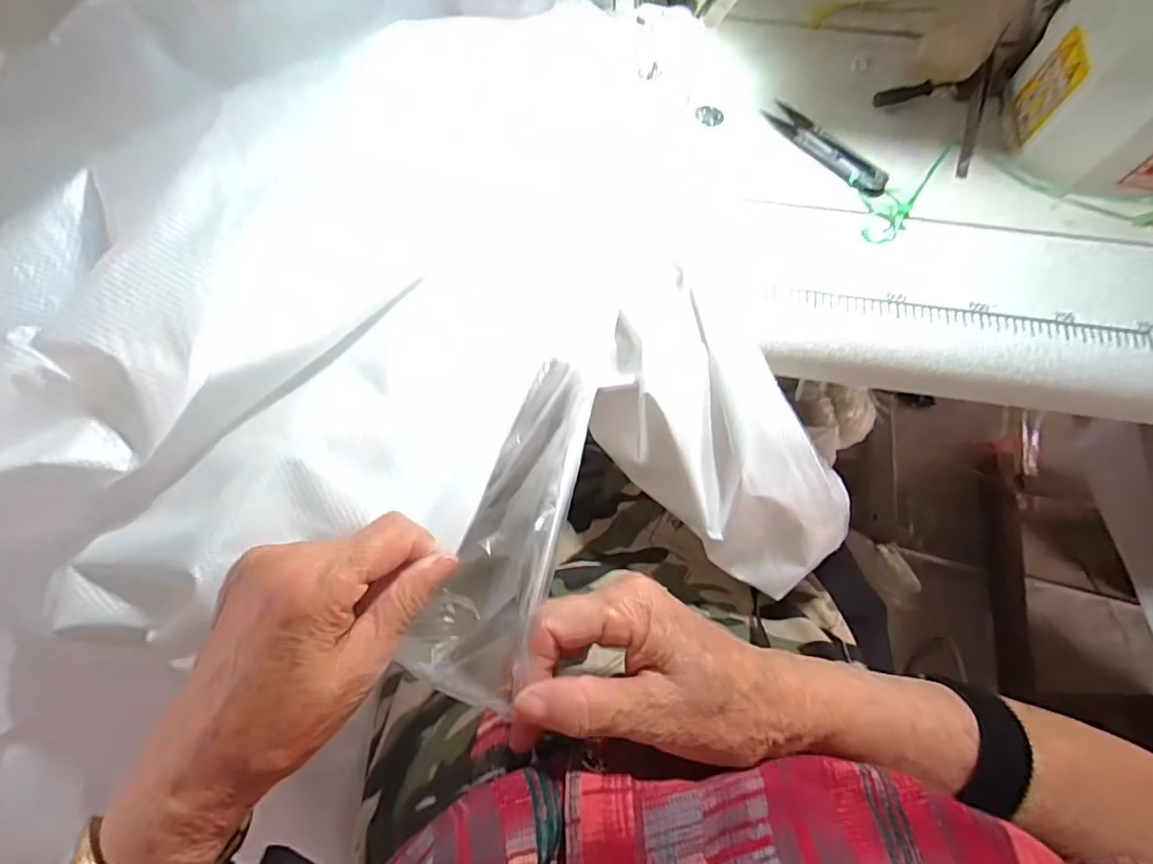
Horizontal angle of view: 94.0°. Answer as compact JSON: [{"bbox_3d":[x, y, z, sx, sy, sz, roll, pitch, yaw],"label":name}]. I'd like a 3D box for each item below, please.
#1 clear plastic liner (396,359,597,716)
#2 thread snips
[{"bbox_3d":[-0.030,0.041,0.260,0.053,0.042,0.163,18,76,6],"label":"clear plastic liner"},{"bbox_3d":[0.170,-0.195,0.364,0.026,0.009,0.098,-35,74,-13],"label":"thread snips"}]

